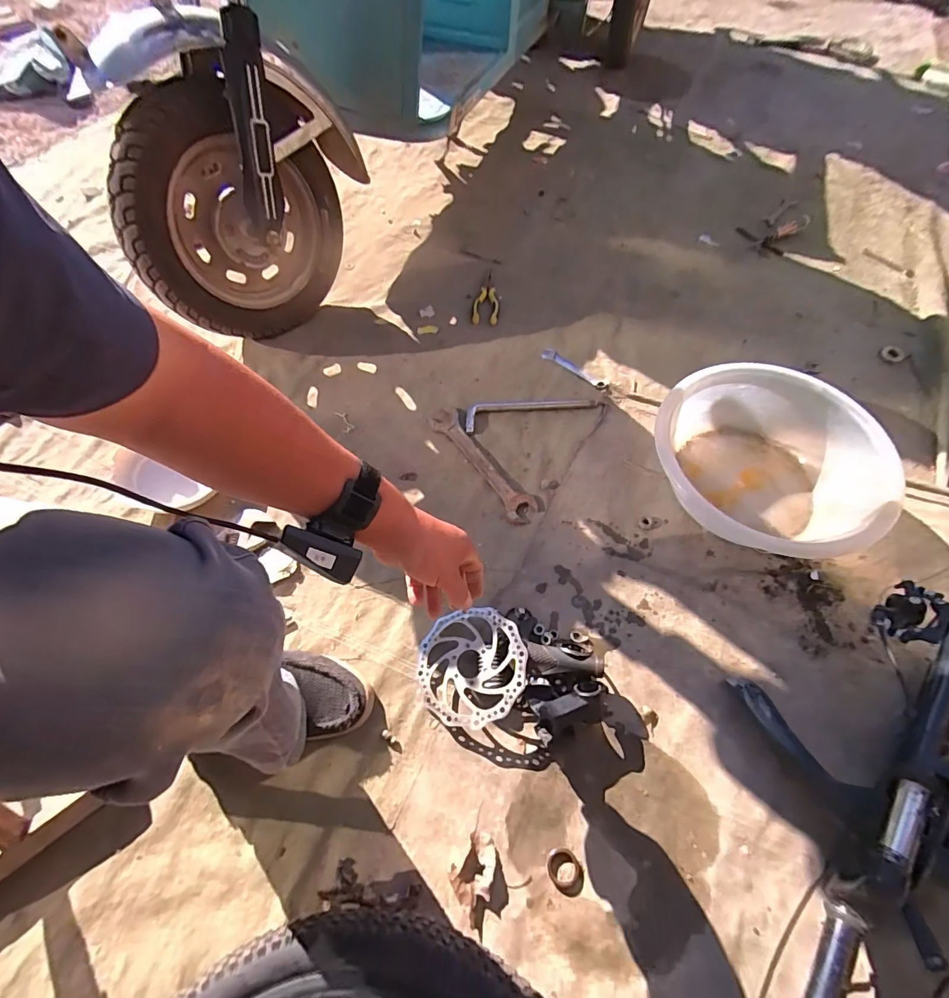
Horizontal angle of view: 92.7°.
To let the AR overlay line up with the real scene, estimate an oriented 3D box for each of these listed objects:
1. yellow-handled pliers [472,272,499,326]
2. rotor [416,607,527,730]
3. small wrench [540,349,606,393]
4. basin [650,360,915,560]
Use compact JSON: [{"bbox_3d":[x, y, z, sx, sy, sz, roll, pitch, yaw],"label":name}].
[{"bbox_3d":[0.026,-0.450,1.006,0.054,0.021,0.169,2,61,4],"label":"yellow-handled pliers"},{"bbox_3d":[-0.006,0.226,0.615,0.150,0.008,0.148,-9,61,16],"label":"rotor"},{"bbox_3d":[0.201,-0.262,0.913,0.150,0.011,0.026,38,69,21],"label":"small wrench"},{"bbox_3d":[0.475,-0.051,0.729,0.318,0.113,0.319,-1,61,2],"label":"basin"}]

